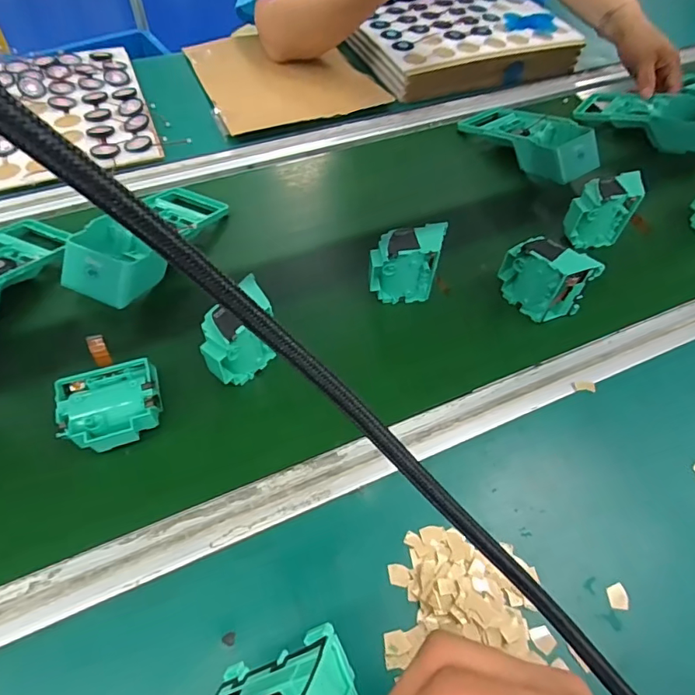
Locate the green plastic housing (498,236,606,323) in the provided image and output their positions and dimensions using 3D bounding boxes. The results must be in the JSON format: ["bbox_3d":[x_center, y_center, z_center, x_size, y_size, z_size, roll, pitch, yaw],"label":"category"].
[{"bbox_3d":[0.196,-0.070,0.491,0.034,0.077,0.079,-37,65,-24],"label":"green plastic housing"}]

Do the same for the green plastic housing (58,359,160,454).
[{"bbox_3d":[-0.196,0.053,0.417,0.078,0.046,0.070,-14,58,-12],"label":"green plastic housing"}]

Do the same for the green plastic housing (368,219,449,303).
[{"bbox_3d":[0.060,-0.085,0.498,0.076,0.074,0.042,0,56,-2],"label":"green plastic housing"}]

